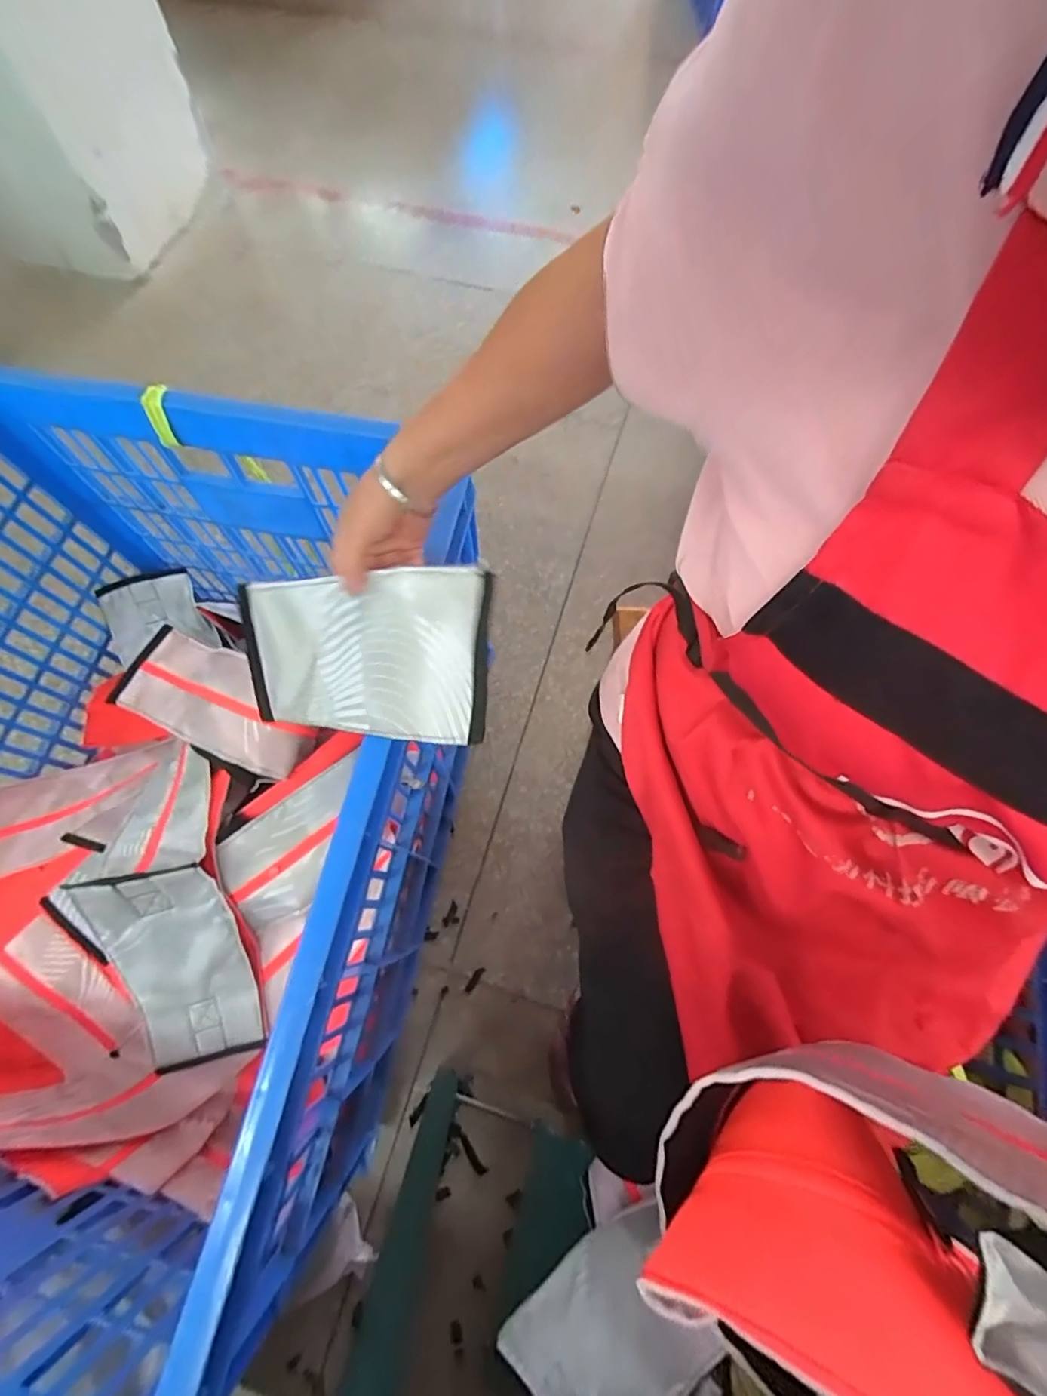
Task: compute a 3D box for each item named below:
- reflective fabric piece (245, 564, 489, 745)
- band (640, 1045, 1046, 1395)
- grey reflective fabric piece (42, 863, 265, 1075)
[{"bbox_3d":[-0.150,-0.038,0.472,0.262,0.027,0.131,3,94,31],"label":"reflective fabric piece"},{"bbox_3d":[0.153,0.227,0.205,0.093,0.280,0.142,-4,65,-28],"label":"band"},{"bbox_3d":[-0.410,0.318,0.640,0.143,0.042,0.272,-14,103,-10],"label":"grey reflective fabric piece"}]

